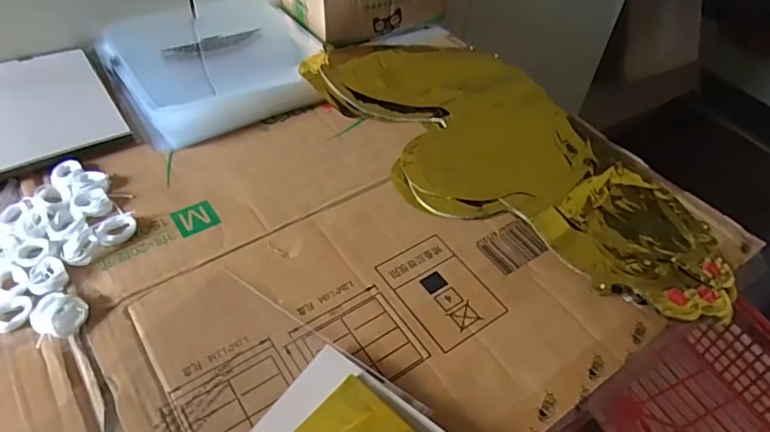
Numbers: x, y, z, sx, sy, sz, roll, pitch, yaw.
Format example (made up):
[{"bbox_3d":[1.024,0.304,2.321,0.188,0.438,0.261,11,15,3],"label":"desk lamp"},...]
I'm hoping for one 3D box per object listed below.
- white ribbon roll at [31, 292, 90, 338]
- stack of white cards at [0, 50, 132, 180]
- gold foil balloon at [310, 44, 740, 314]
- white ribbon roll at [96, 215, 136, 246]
[{"bbox_3d":[-0.229,0.067,0.368,0.038,0.013,0.032,30,51,23],"label":"white ribbon roll"},{"bbox_3d":[-0.361,-0.096,0.493,0.186,0.018,0.172,-24,52,-24],"label":"stack of white cards"},{"bbox_3d":[0.110,-0.071,0.513,0.210,0.031,0.448,-25,52,-25],"label":"gold foil balloon"},{"bbox_3d":[-0.216,0.010,0.422,0.029,0.011,0.023,-24,52,-24],"label":"white ribbon roll"}]

